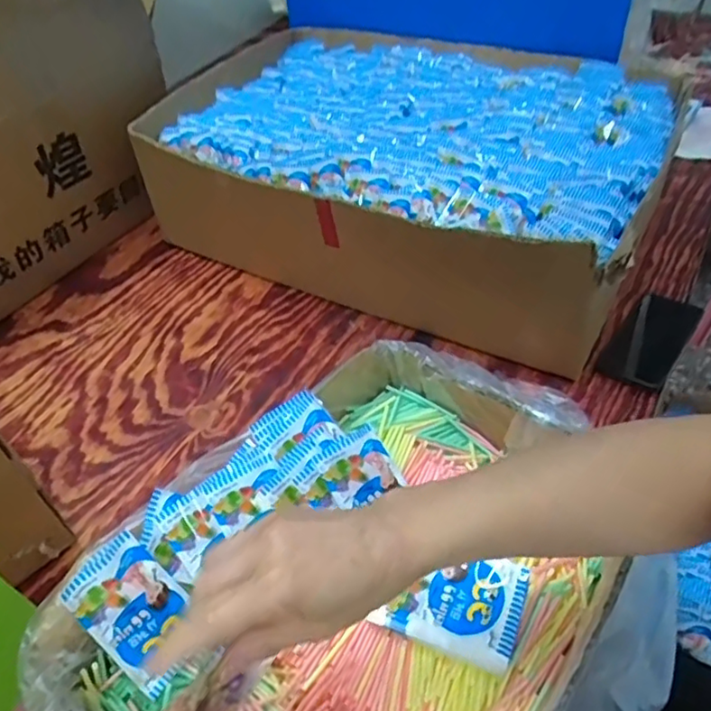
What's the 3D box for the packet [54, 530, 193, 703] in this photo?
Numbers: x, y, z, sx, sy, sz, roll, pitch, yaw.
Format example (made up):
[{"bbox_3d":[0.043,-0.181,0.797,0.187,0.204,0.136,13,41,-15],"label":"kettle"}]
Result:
[{"bbox_3d":[-0.155,0.185,0.438,0.011,0.103,0.062,-16,24,52],"label":"packet"}]

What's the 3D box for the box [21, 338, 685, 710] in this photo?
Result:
[{"bbox_3d":[0.033,0.195,0.471,0.348,0.146,0.413,31,56,30],"label":"box"}]

